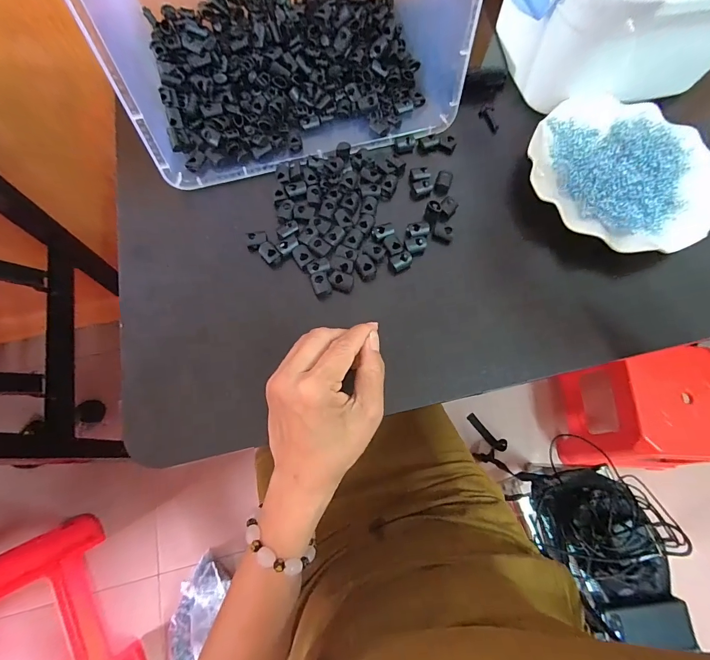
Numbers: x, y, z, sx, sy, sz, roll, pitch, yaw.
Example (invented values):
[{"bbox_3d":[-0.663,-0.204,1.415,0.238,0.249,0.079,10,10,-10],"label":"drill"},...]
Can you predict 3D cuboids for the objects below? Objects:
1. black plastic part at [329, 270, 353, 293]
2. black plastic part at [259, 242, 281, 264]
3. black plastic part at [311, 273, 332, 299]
[{"bbox_3d":[-0.012,-0.044,0.322,0.021,0.008,0.016,14,71,2],"label":"black plastic part"},{"bbox_3d":[-0.078,-0.071,0.327,0.014,0.008,0.021,-38,77,-14],"label":"black plastic part"},{"bbox_3d":[-0.030,-0.040,0.322,0.015,0.010,0.021,-19,73,-9],"label":"black plastic part"}]

